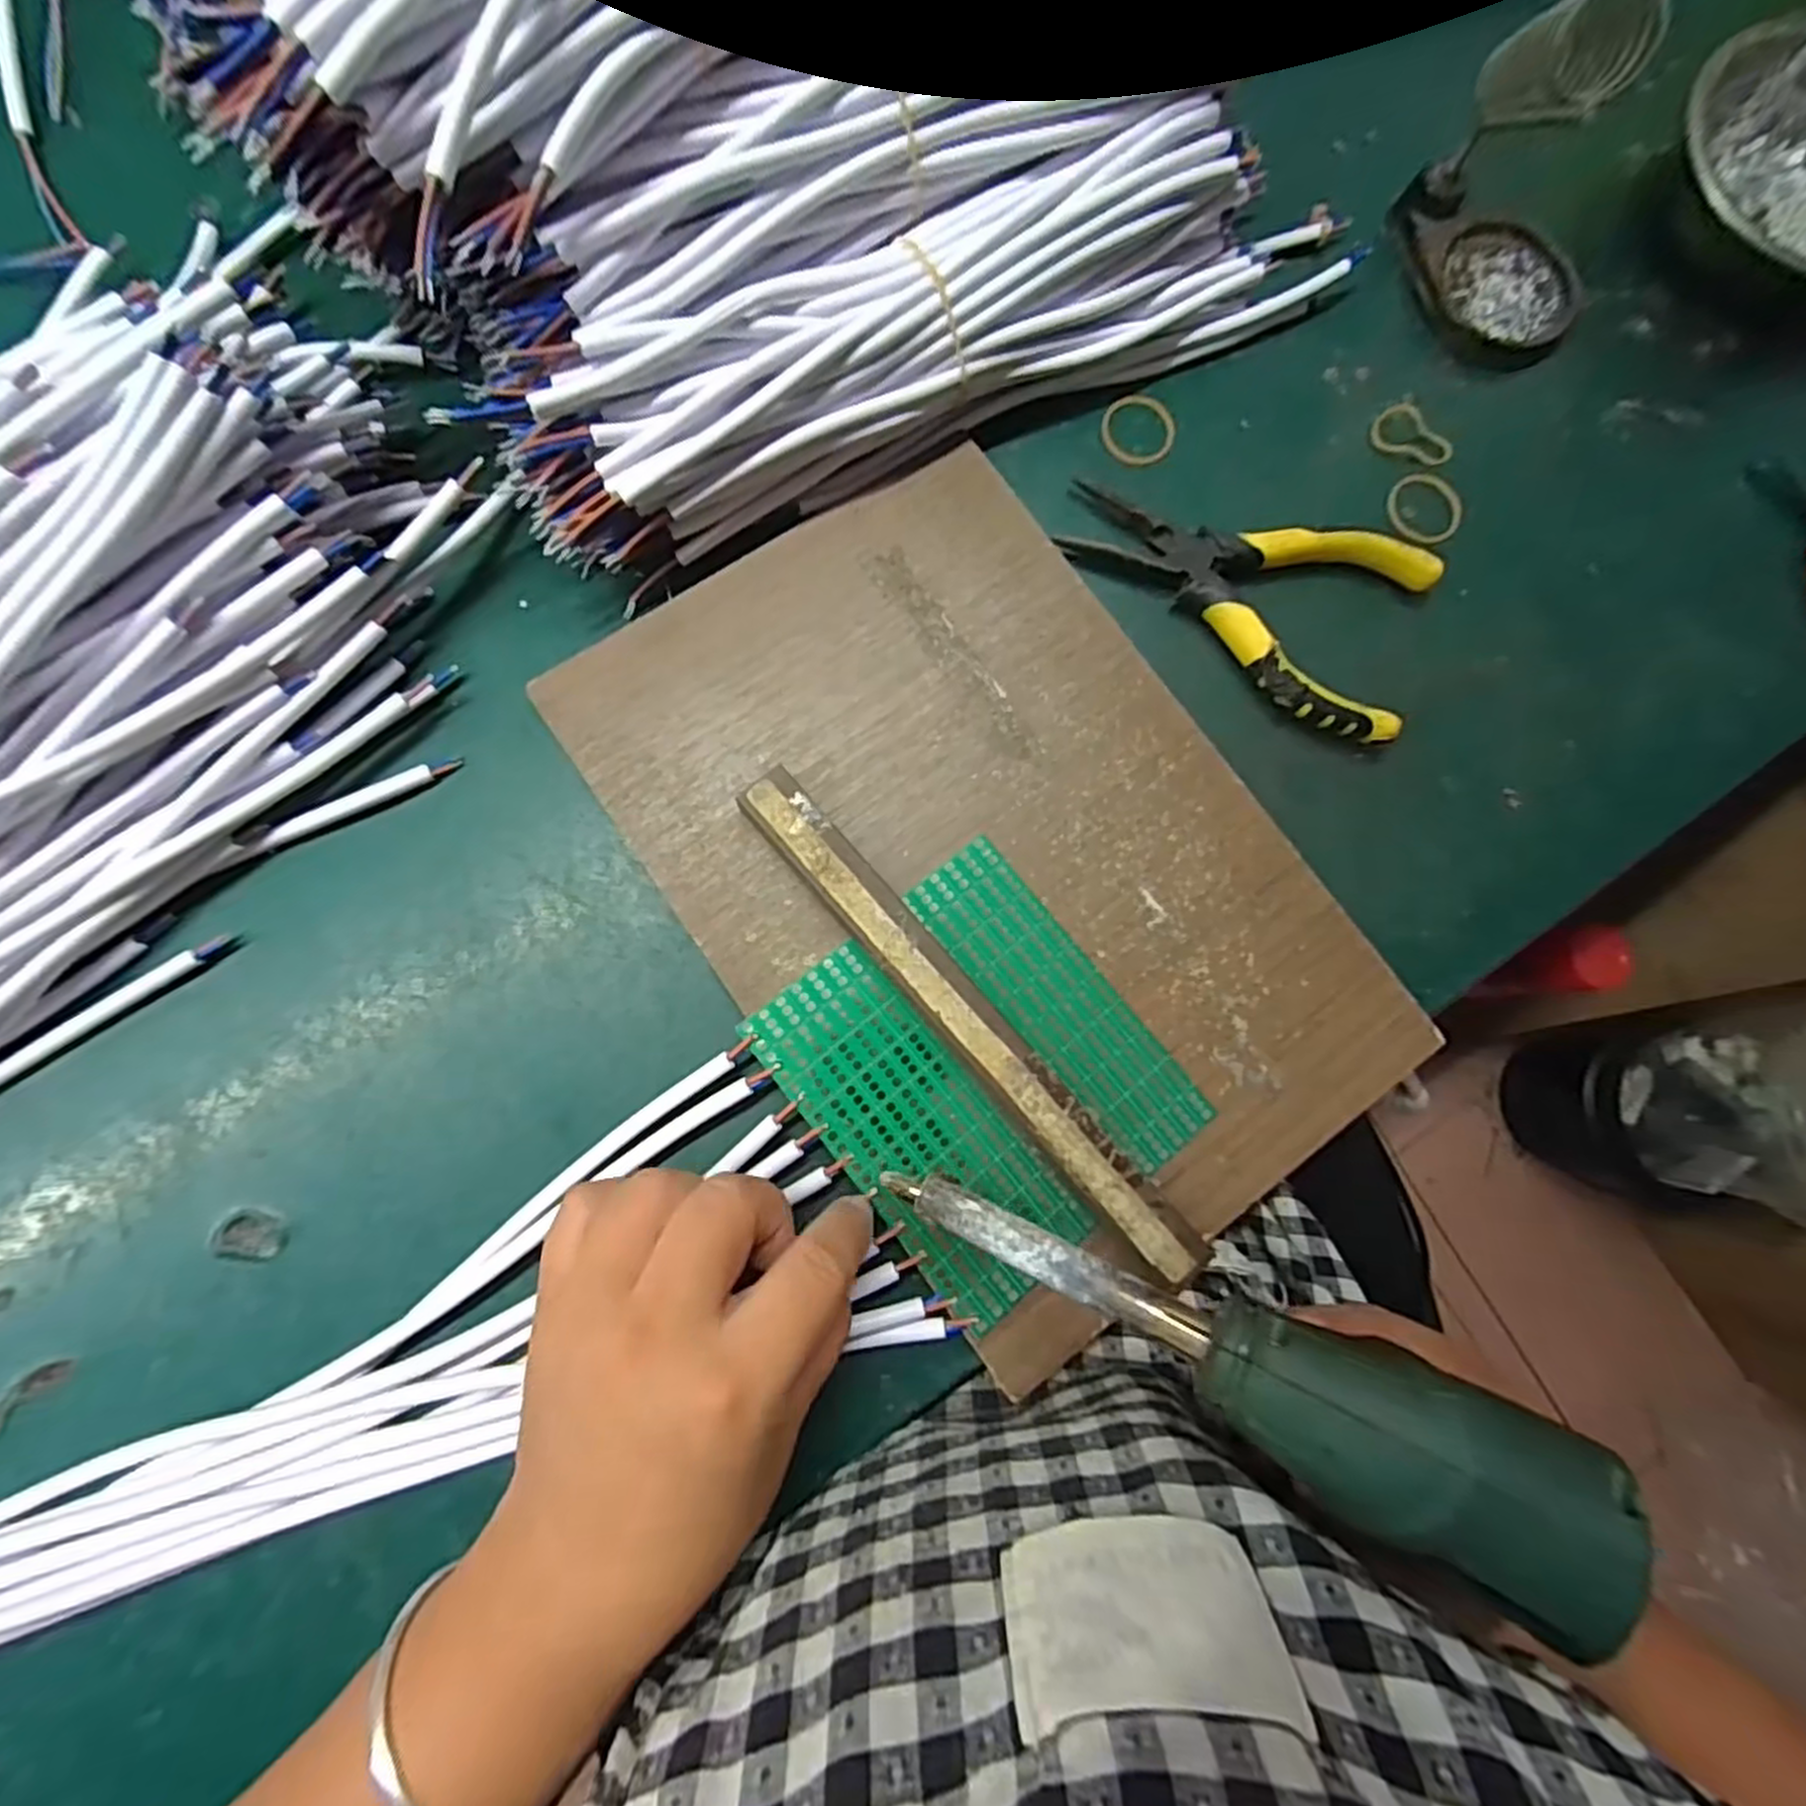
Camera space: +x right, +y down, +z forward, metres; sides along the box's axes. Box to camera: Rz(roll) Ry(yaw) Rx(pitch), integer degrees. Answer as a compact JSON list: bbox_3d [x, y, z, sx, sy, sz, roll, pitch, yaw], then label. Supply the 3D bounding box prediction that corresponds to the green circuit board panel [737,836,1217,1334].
[{"bbox_3d":[0.027,0.058,0.269,0.109,0.005,0.126,-38,86,-9],"label":"green circuit board panel"}]

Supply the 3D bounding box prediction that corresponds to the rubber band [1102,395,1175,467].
[{"bbox_3d":[0.099,-0.197,0.324,0.030,0.004,0.033,1,82,-4],"label":"rubber band"}]

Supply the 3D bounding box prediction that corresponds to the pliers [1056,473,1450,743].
[{"bbox_3d":[0.132,-0.122,0.304,0.140,0.016,0.075,22,81,-1],"label":"pliers"}]

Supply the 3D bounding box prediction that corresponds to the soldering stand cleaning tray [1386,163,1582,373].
[{"bbox_3d":[0.261,-0.285,0.348,0.064,0.014,0.094,-29,85,-8],"label":"soldering stand cleaning tray"}]

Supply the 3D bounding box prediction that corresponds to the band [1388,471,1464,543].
[{"bbox_3d":[0.221,-0.168,0.331,0.036,0.004,0.031,-23,85,-11],"label":"band"}]

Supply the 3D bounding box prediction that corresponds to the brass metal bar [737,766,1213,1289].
[{"bbox_3d":[0.021,0.040,0.265,0.020,0.018,0.211,-41,87,-9],"label":"brass metal bar"}]

